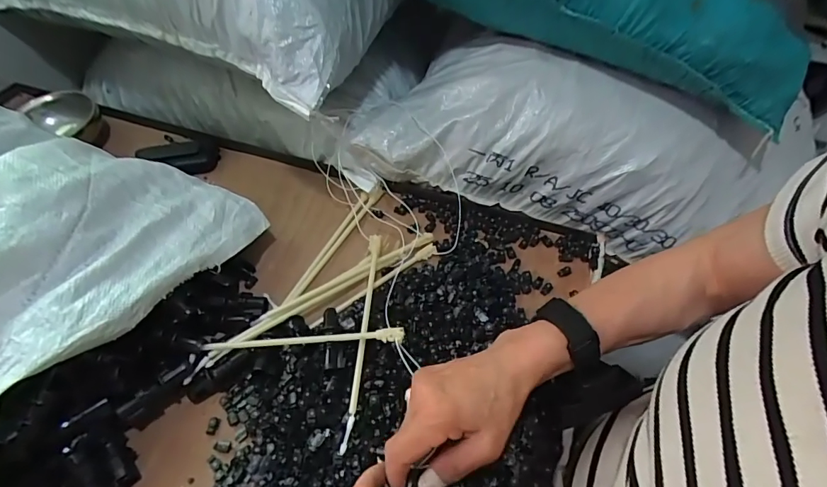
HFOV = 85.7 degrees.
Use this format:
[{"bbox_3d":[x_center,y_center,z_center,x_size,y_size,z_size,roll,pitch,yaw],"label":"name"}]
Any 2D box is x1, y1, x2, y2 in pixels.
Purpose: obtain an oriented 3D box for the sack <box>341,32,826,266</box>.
[{"bbox_3d":[0.193,-0.127,0.582,0.521,0.154,0.218,11,53,9],"label":"sack"}]

